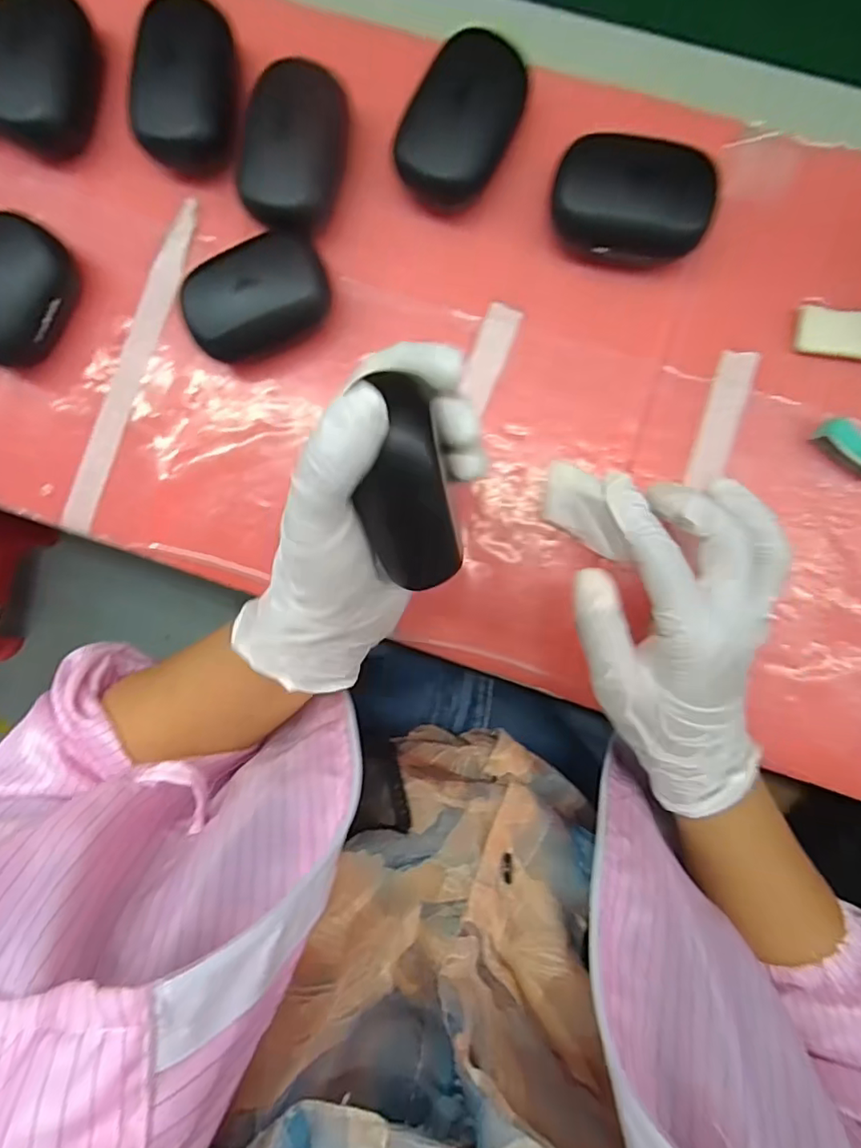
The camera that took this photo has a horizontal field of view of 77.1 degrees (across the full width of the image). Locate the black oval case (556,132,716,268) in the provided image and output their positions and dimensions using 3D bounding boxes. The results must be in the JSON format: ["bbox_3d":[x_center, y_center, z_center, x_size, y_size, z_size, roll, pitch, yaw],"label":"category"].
[{"bbox_3d":[0.108,-0.200,0.297,0.081,0.033,0.051,11,92,4],"label":"black oval case"}]

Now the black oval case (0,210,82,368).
[{"bbox_3d":[-0.246,-0.165,0.327,0.056,0.036,0.081,35,93,3],"label":"black oval case"}]

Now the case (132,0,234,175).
[{"bbox_3d":[-0.137,-0.277,0.308,0.053,0.037,0.081,17,92,4],"label":"case"}]

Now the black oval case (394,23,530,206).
[{"bbox_3d":[0.017,-0.249,0.297,0.052,0.042,0.080,35,93,3],"label":"black oval case"}]

